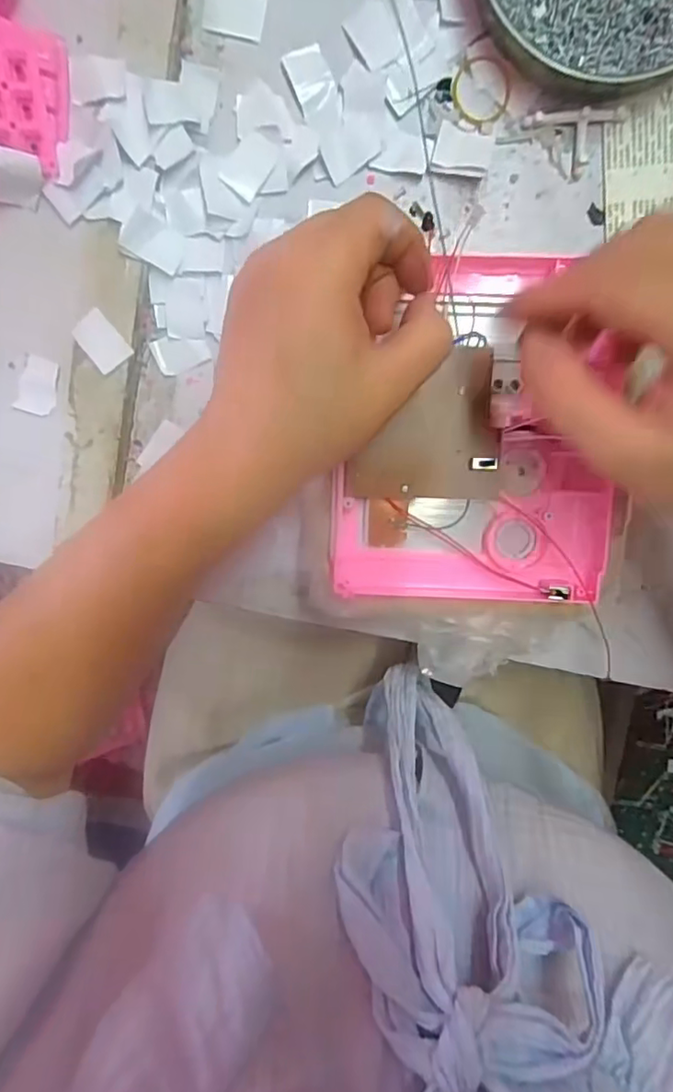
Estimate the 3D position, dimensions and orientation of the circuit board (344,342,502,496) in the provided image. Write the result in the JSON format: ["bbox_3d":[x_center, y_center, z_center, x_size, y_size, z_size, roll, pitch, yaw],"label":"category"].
[{"bbox_3d":[0.043,-0.059,0.280,0.073,0.014,0.070,0,98,1],"label":"circuit board"}]

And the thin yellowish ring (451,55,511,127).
[{"bbox_3d":[0.073,-0.228,0.286,0.029,0.004,0.032,-3,98,2],"label":"thin yellowish ring"}]

